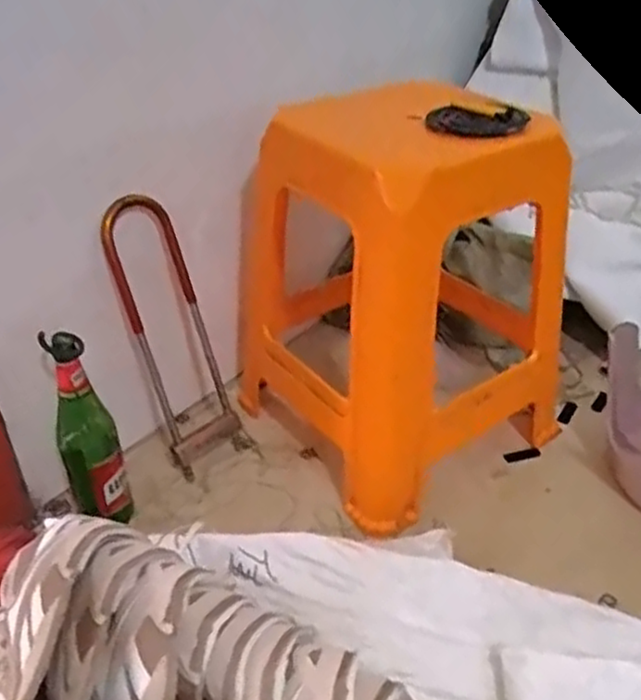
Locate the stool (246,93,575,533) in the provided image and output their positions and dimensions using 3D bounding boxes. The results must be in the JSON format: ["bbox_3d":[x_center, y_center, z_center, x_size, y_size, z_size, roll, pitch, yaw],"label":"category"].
[{"bbox_3d":[0.088,-0.100,1.007,0.345,0.457,0.419,-23,41,-28],"label":"stool"}]

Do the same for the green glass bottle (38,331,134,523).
[{"bbox_3d":[-0.287,0.100,0.873,0.068,0.261,0.061,-19,39,-24],"label":"green glass bottle"}]

